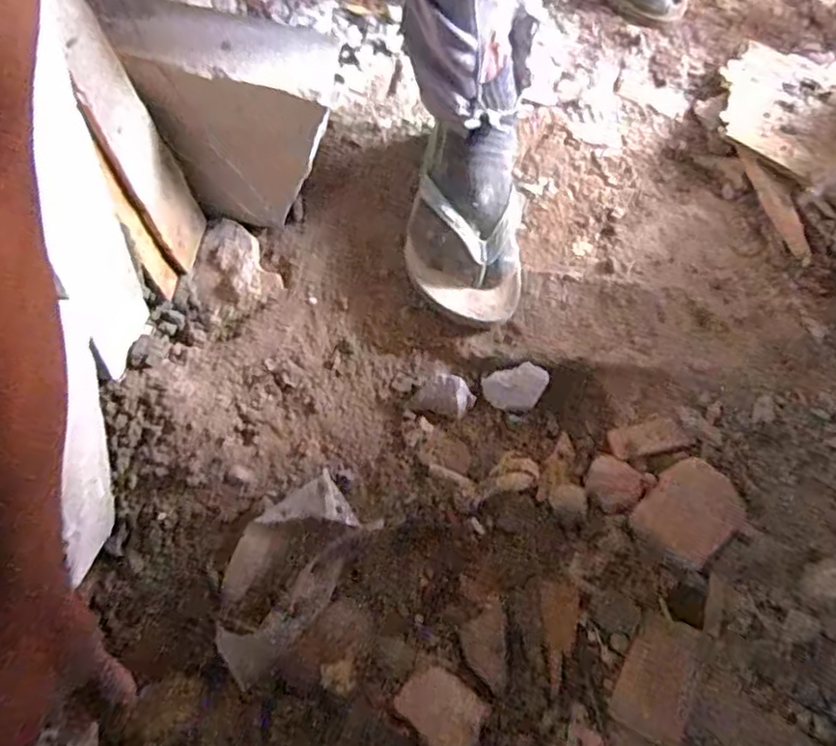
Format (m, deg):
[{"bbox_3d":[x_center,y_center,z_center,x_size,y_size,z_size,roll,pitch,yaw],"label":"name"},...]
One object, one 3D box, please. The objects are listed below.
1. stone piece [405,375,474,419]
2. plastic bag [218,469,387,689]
[{"bbox_3d":[0.023,0.019,0.608,0.058,0.015,0.037,13,66,5],"label":"stone piece"},{"bbox_3d":[-0.116,0.167,0.551,0.089,0.021,0.165,34,69,14],"label":"plastic bag"}]

